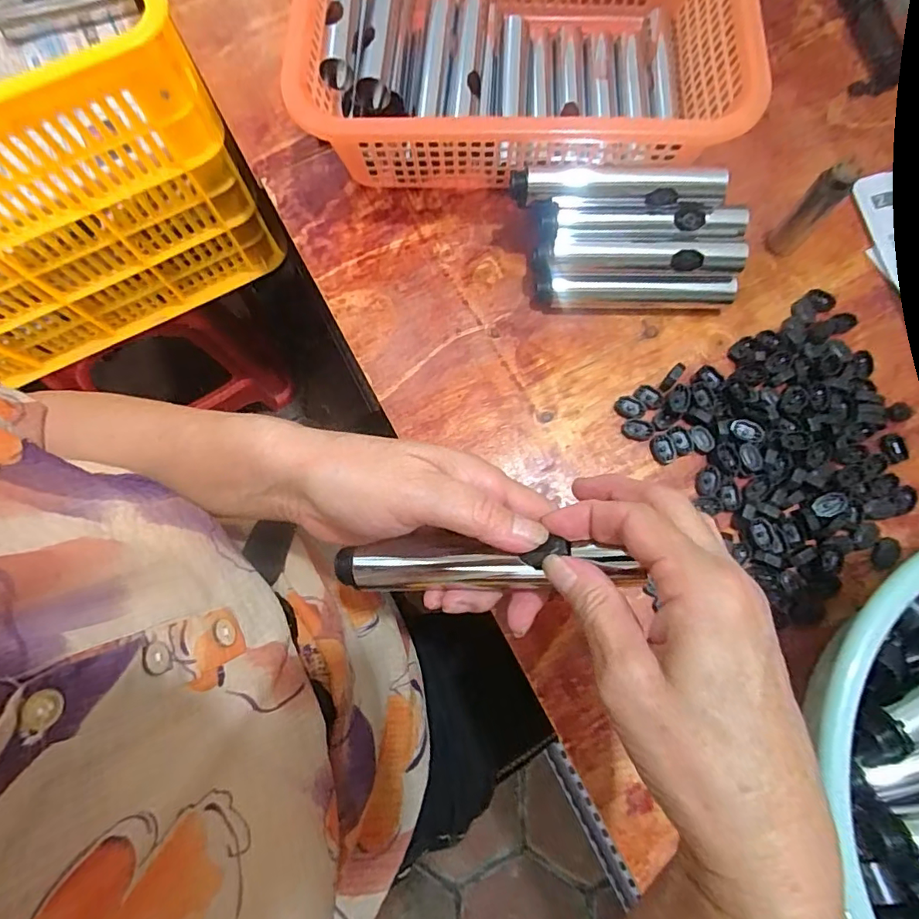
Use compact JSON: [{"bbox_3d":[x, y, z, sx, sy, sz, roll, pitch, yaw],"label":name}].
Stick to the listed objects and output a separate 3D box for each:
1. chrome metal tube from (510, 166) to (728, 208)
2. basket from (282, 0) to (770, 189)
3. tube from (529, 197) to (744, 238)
[{"bbox_3d":[0.115,-0.198,0.370,0.150,0.023,0.020,2,76,1],"label":"chrome metal tube"},{"bbox_3d":[0.046,-0.332,0.419,0.336,0.094,0.249,0,76,1],"label":"basket"},{"bbox_3d":[0.135,-0.177,0.379,0.151,0.018,0.019,2,76,1],"label":"tube"}]

